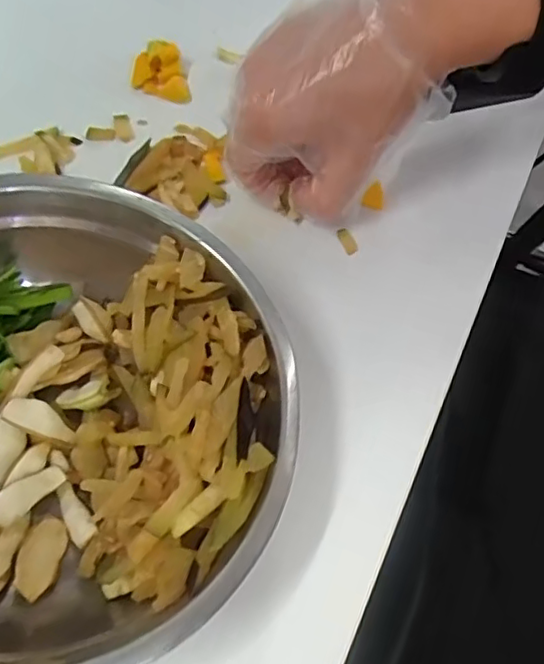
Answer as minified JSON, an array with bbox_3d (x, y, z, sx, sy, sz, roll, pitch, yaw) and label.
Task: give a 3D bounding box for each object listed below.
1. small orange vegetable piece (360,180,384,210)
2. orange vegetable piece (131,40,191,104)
[{"bbox_3d":[0.059,-0.079,0.351,0.011,0.004,0.016,6,62,6],"label":"small orange vegetable piece"},{"bbox_3d":[-0.075,-0.169,0.396,0.035,0.023,0.033,-12,61,-4],"label":"orange vegetable piece"}]

